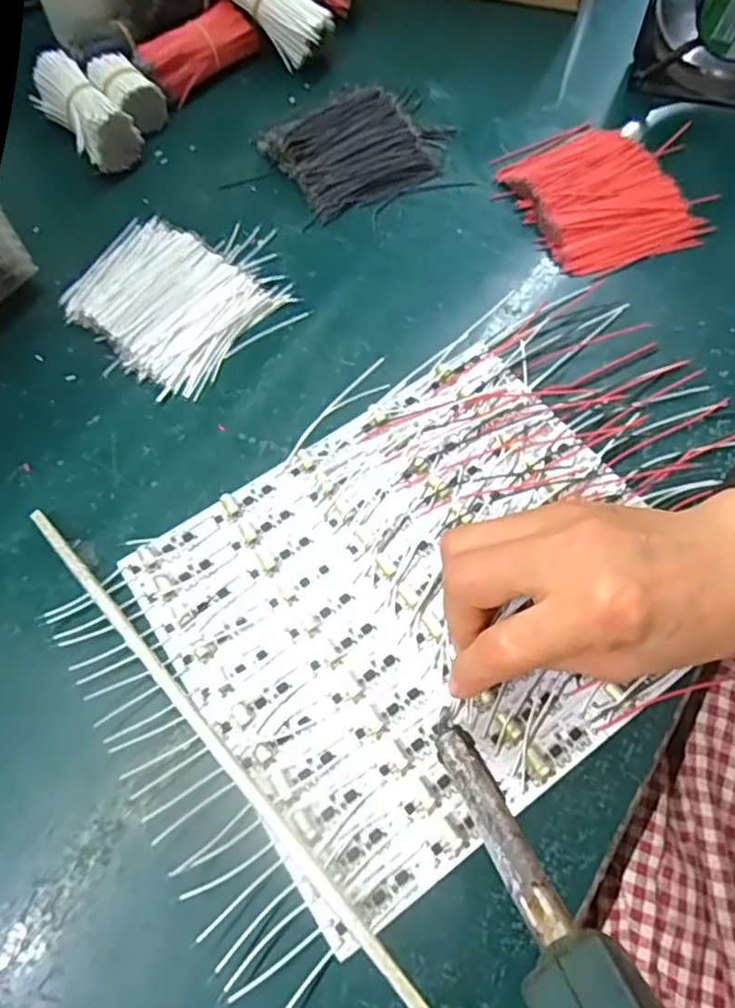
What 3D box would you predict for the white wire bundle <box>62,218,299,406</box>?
[{"bbox_3d":[-0.116,-0.133,0.379,0.123,0.016,0.117,35,70,16],"label":"white wire bundle"}]

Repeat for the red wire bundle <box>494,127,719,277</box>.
[{"bbox_3d":[0.149,-0.200,0.403,0.096,0.015,0.113,-20,66,-8],"label":"red wire bundle"}]

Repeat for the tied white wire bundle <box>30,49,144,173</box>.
[{"bbox_3d":[-0.195,-0.268,0.432,0.041,0.036,0.092,-37,70,-15],"label":"tied white wire bundle"}]

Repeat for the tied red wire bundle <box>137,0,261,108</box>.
[{"bbox_3d":[-0.123,-0.331,0.462,0.086,0.033,0.028,-41,71,-17],"label":"tied red wire bundle"}]

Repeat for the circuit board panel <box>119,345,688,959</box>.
[{"bbox_3d":[0.029,0.039,0.298,0.228,0.010,0.192,-33,68,-13],"label":"circuit board panel"}]

